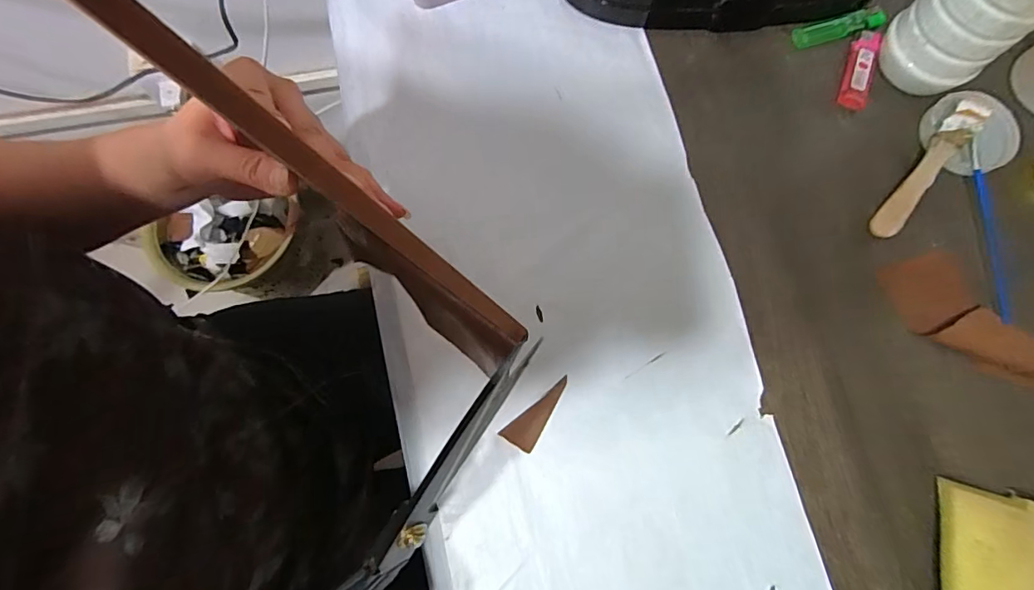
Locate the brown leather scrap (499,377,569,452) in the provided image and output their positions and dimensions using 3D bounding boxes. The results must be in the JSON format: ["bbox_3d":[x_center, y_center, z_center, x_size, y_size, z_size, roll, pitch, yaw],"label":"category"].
[{"bbox_3d":[0.018,0.087,0.350,0.059,0.004,0.022,-38,79,-11],"label":"brown leather scrap"}]

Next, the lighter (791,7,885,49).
[{"bbox_3d":[0.286,-0.237,0.439,0.081,0.015,0.019,-13,76,-5],"label":"lighter"}]

